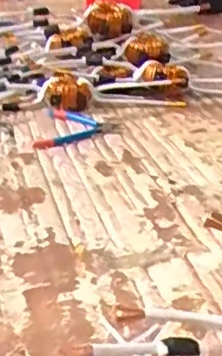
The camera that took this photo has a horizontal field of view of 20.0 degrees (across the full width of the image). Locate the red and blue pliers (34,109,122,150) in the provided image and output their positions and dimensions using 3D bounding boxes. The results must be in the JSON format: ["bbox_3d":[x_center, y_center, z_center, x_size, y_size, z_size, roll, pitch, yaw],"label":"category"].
[{"bbox_3d":[-0.049,-0.080,1.012,0.124,0.013,0.139,-2,28,7],"label":"red and blue pliers"}]

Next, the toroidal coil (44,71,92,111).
[{"bbox_3d":[-0.074,-0.149,1.096,0.075,0.045,0.064,8,31,24],"label":"toroidal coil"}]

